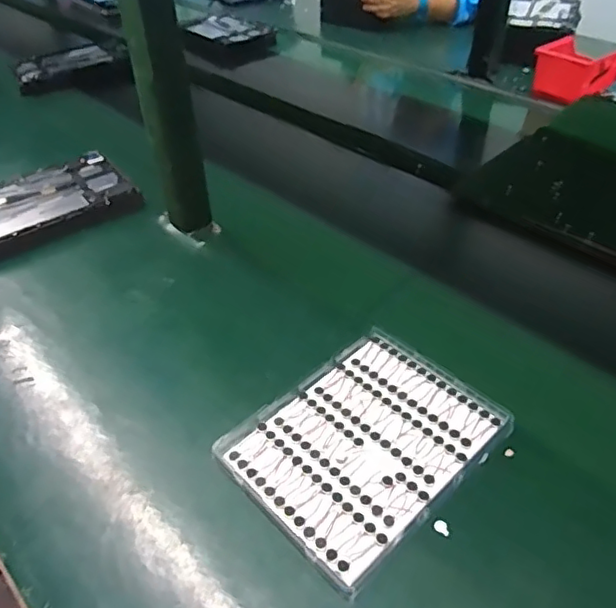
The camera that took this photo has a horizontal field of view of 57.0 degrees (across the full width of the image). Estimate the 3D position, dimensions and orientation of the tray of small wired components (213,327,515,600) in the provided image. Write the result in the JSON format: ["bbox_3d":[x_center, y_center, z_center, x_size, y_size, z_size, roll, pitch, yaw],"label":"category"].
[{"bbox_3d":[0.049,0.116,0.498,0.211,0.016,0.165,-33,50,-29],"label":"tray of small wired components"}]

